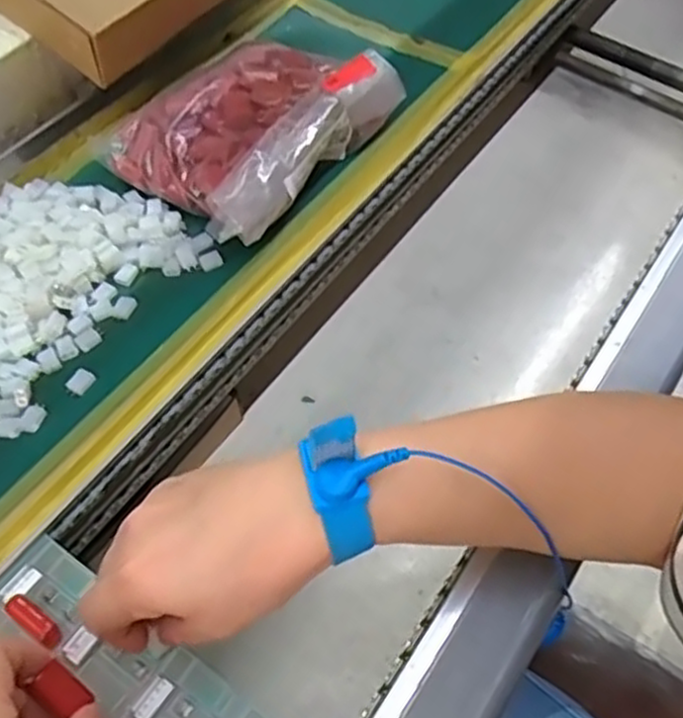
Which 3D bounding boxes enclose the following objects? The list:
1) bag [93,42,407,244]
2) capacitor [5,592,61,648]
[{"bbox_3d":[-0.062,-0.160,0.499,0.141,0.055,0.179,34,63,17],"label":"bag"},{"bbox_3d":[-0.147,0.125,0.346,0.030,0.014,0.010,32,62,16],"label":"capacitor"}]

